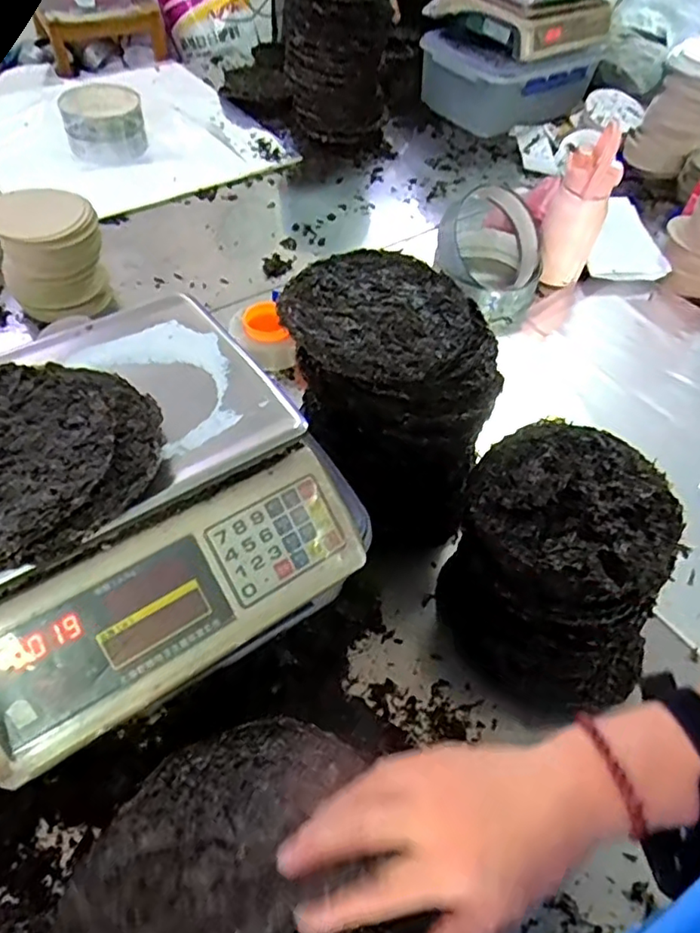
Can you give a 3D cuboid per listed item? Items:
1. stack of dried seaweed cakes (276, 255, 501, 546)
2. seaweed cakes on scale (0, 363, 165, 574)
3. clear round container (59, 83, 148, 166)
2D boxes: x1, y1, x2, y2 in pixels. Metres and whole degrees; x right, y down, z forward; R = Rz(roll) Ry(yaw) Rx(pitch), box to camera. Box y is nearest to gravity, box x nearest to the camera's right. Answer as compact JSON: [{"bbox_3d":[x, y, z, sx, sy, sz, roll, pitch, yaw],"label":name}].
[{"bbox_3d":[0.035,-0.070,0.726,0.225,0.275,0.225,0,52,-6],"label":"stack of dried seaweed cakes"},{"bbox_3d":[-0.253,-0.014,0.448,0.204,0.026,0.194,3,52,-3],"label":"seaweed cakes on scale"},{"bbox_3d":[-0.565,-0.789,1.389,0.176,0.101,0.189,-12,54,-14],"label":"clear round container"}]

